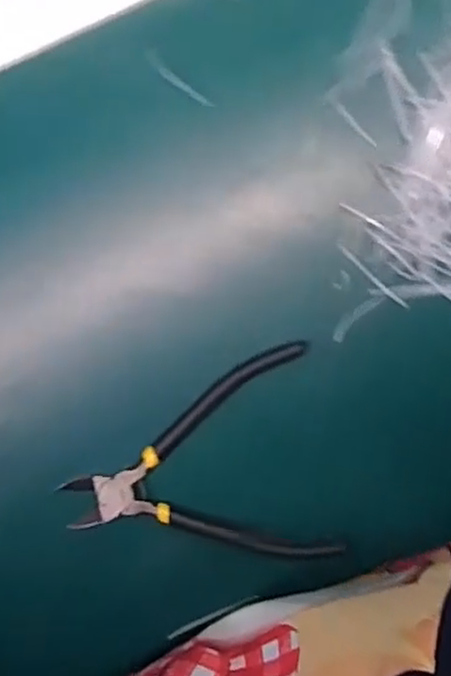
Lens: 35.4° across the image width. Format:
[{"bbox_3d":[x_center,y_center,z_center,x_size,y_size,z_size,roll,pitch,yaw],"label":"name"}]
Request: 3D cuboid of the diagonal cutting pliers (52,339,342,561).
[{"bbox_3d":[-0.015,0.073,0.384,0.138,0.015,0.112,-12,92,0],"label":"diagonal cutting pliers"}]

